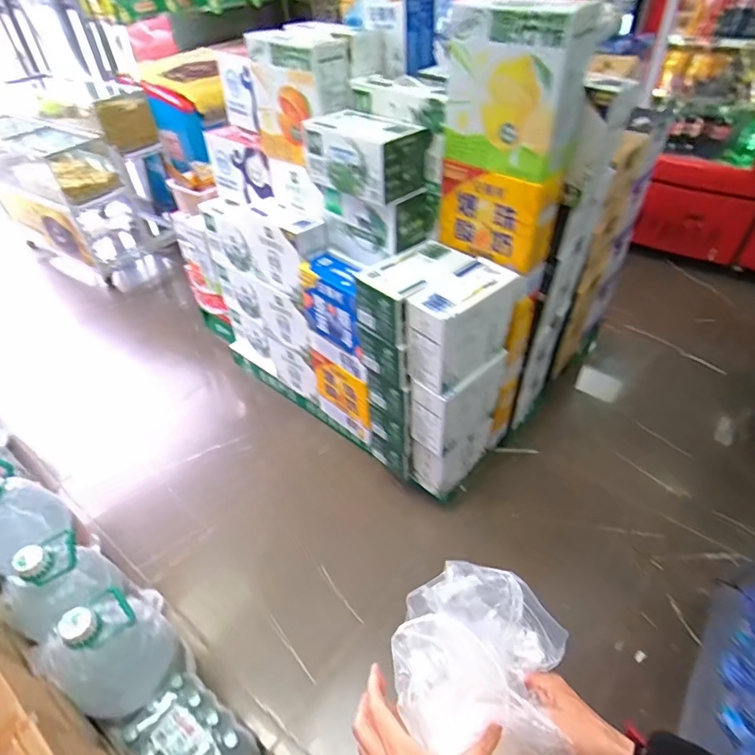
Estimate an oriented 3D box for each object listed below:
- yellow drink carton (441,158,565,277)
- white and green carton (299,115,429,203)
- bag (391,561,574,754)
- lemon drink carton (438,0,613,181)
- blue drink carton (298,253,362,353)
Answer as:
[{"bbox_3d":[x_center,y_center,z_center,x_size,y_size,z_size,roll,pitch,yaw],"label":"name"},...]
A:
[{"bbox_3d":[0.285,-0.401,1.134,0.264,0.205,0.104,29,52,29],"label":"yellow drink carton"},{"bbox_3d":[-0.032,-0.570,1.199,0.293,0.165,0.176,34,55,32],"label":"white and green carton"},{"bbox_3d":[0.096,0.265,0.423,0.156,0.074,0.180,7,45,10],"label":"bag"},{"bbox_3d":[0.263,-0.580,0.939,0.116,0.294,0.273,-31,51,-26],"label":"lemon drink carton"},{"bbox_3d":[-0.110,-0.222,1.427,0.257,0.236,0.105,33,54,31],"label":"blue drink carton"}]

